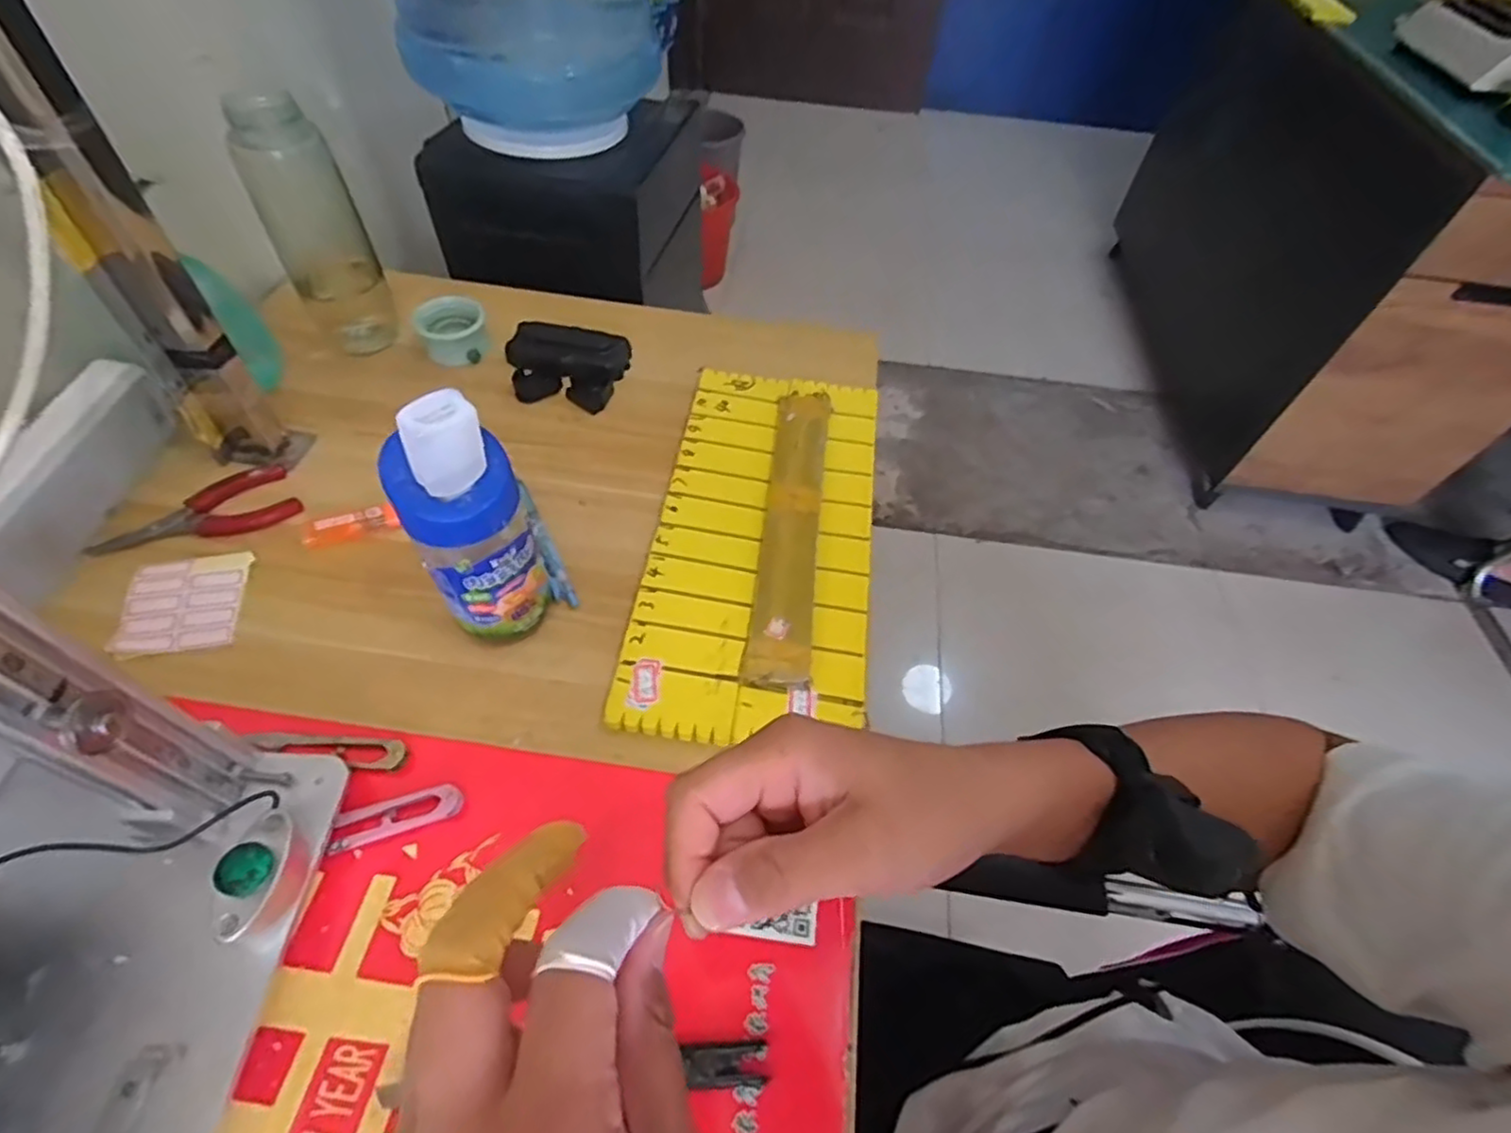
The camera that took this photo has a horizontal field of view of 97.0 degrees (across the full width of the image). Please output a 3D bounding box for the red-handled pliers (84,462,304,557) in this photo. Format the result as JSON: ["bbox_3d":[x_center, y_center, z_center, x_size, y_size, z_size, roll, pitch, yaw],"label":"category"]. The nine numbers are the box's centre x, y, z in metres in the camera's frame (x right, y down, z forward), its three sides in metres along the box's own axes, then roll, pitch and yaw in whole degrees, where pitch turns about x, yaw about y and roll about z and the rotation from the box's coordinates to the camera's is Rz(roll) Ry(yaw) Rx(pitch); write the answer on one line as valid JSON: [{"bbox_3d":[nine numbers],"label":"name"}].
[{"bbox_3d":[-0.407,-0.037,0.487,0.126,0.008,0.056,-21,58,-18],"label":"red-handled pliers"}]

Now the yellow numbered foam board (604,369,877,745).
[{"bbox_3d":[0.009,-0.035,0.517,0.163,0.012,0.348,8,54,2],"label":"yellow numbered foam board"}]

